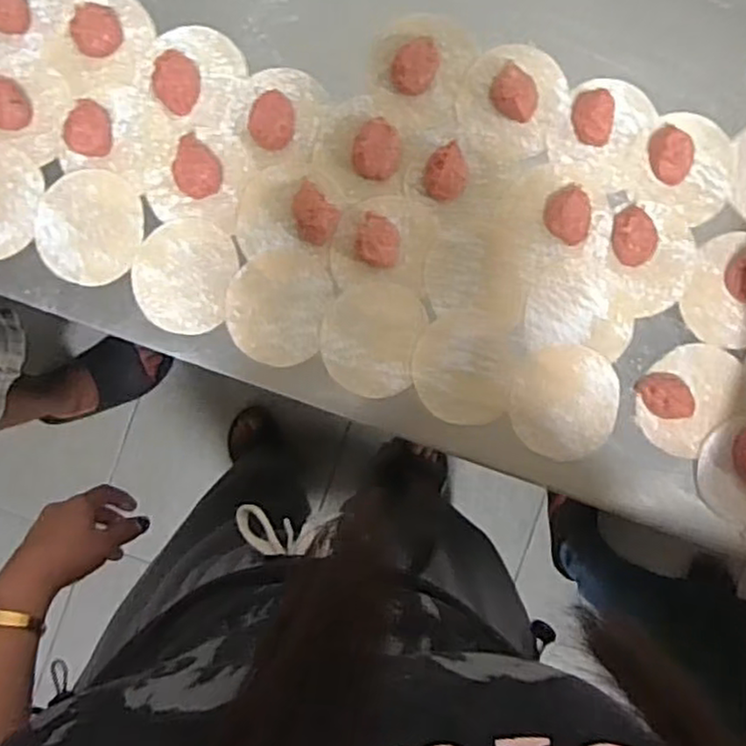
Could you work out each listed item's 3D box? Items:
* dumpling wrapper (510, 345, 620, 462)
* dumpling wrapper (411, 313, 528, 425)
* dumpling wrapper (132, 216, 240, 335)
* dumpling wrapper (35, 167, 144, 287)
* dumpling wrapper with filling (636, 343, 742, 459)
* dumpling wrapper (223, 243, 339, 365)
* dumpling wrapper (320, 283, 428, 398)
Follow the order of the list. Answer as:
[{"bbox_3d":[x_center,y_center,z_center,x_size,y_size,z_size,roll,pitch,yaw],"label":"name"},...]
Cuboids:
[{"bbox_3d":[0.144,0.023,0.521,0.078,0.004,0.083,3,93,1],"label":"dumpling wrapper"},{"bbox_3d":[0.070,-0.005,0.521,0.076,0.004,0.083,0,91,1],"label":"dumpling wrapper"},{"bbox_3d":[-0.143,-0.074,0.524,0.073,0.004,0.084,15,89,-2],"label":"dumpling wrapper"},{"bbox_3d":[-0.215,-0.110,0.525,0.078,0.005,0.085,0,91,1],"label":"dumpling wrapper"},{"bbox_3d":[0.236,0.017,0.512,0.067,0.019,0.084,43,92,0],"label":"dumpling wrapper with filling"},{"bbox_3d":[-0.072,-0.051,0.522,0.075,0.004,0.085,16,92,1],"label":"dumpling wrapper"},{"bbox_3d":[-0.002,-0.026,0.521,0.073,0.004,0.082,14,92,1],"label":"dumpling wrapper"}]

